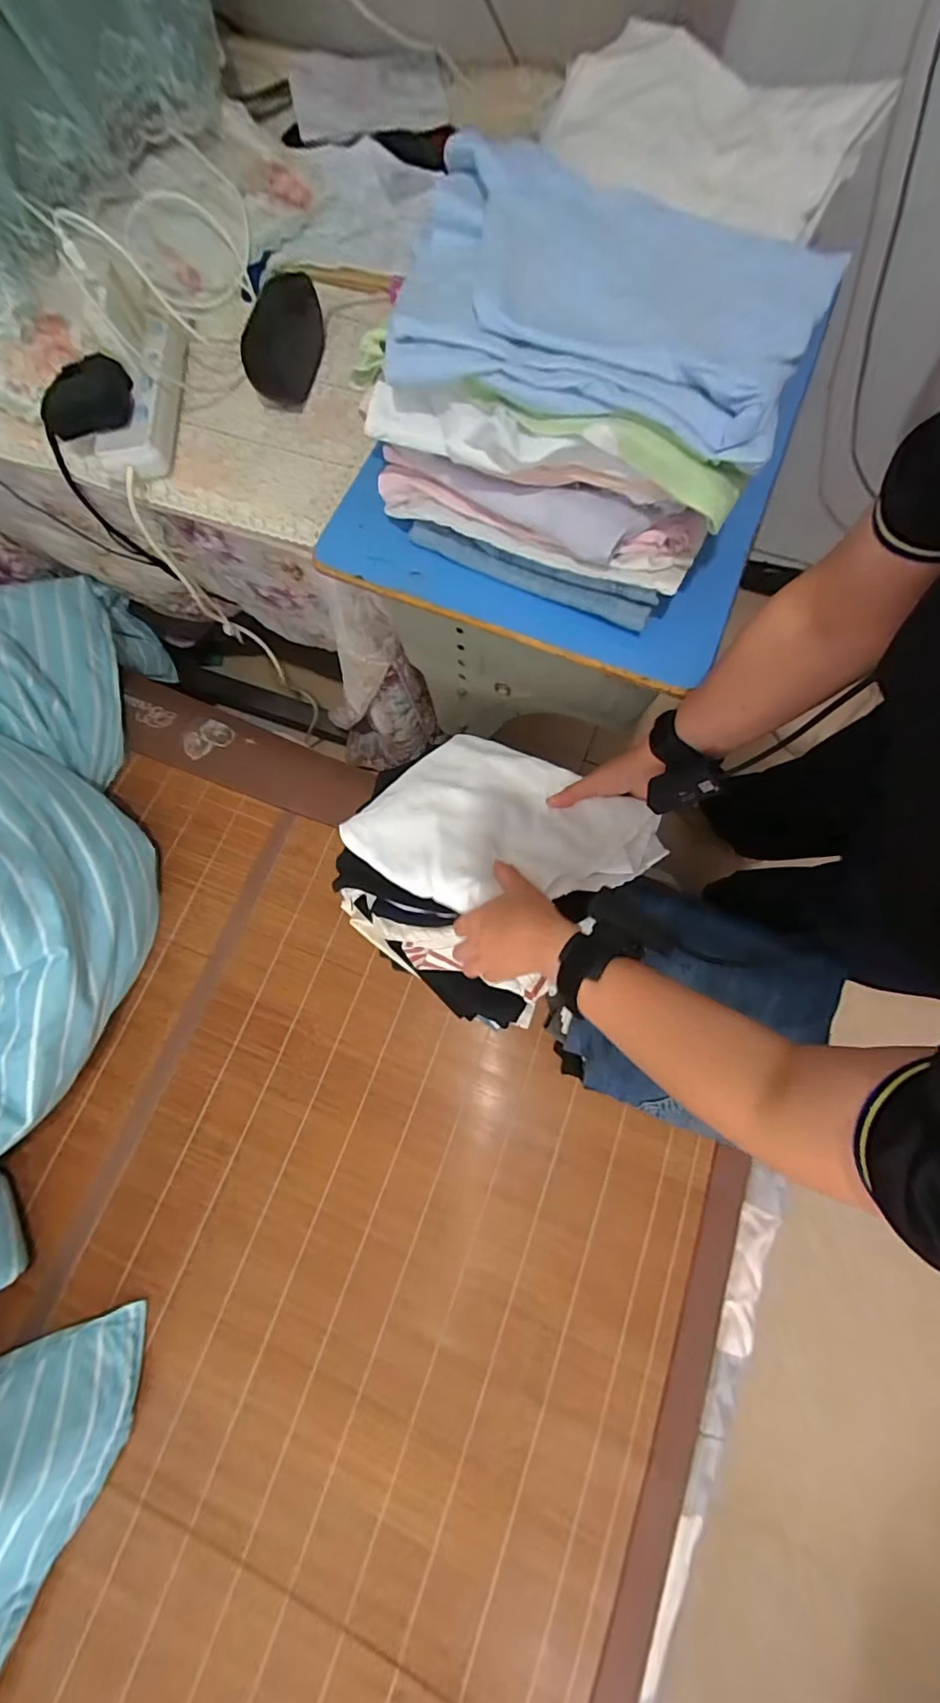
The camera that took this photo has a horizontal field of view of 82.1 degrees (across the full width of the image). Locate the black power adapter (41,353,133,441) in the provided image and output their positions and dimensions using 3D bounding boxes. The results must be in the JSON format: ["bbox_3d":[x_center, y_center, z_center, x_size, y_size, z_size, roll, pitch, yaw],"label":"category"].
[{"bbox_3d":[-0.401,-0.473,0.565,0.094,0.034,0.062,-36,75,-9],"label":"black power adapter"}]

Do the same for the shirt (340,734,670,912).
[{"bbox_3d":[0.038,-0.017,0.563,0.273,0.088,0.215,30,76,10],"label":"shirt"}]

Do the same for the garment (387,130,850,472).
[{"bbox_3d":[0.101,-0.420,0.400,0.314,0.033,0.233,19,75,7],"label":"garment"}]

